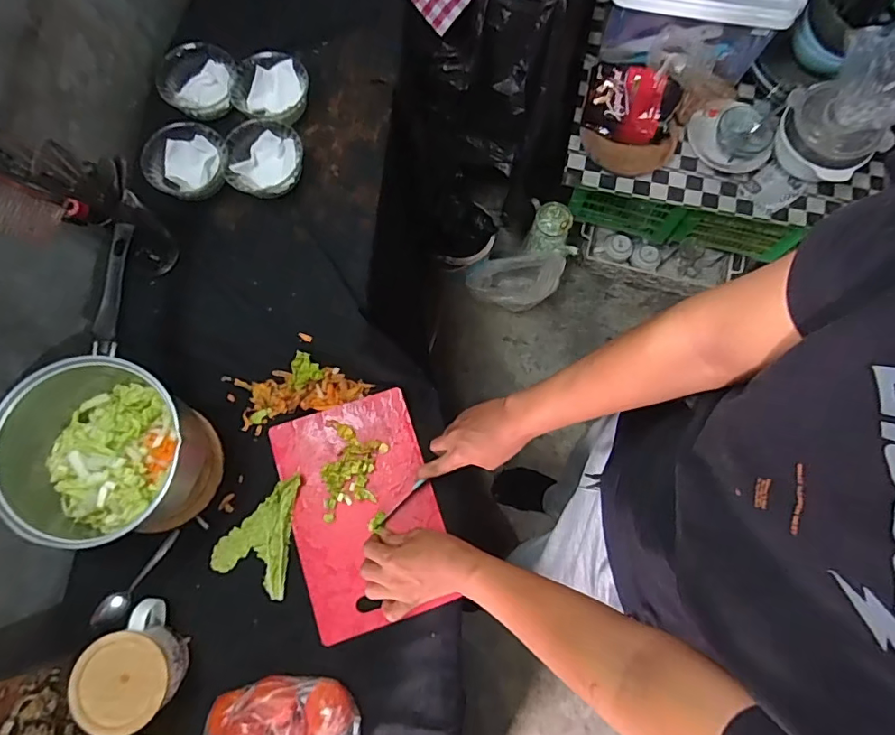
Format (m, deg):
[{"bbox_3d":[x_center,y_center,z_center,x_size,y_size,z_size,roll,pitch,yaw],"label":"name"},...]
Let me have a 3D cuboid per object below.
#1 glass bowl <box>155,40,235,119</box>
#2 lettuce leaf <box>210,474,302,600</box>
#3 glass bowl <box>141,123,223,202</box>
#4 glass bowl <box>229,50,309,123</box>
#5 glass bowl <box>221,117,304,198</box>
[{"bbox_3d":[-0.353,-0.403,0.734,0.105,0.059,0.093,-34,78,-9],"label":"glass bowl"},{"bbox_3d":[-0.245,0.210,0.647,0.096,0.015,0.142,5,75,1],"label":"lettuce leaf"},{"bbox_3d":[-0.353,-0.282,0.709,0.106,0.050,0.109,0,75,-1],"label":"glass bowl"},{"bbox_3d":[-0.251,-0.393,0.730,0.104,0.043,0.101,0,75,-1],"label":"glass bowl"},{"bbox_3d":[-0.251,-0.284,0.705,0.104,0.046,0.097,0,75,-1],"label":"glass bowl"}]

